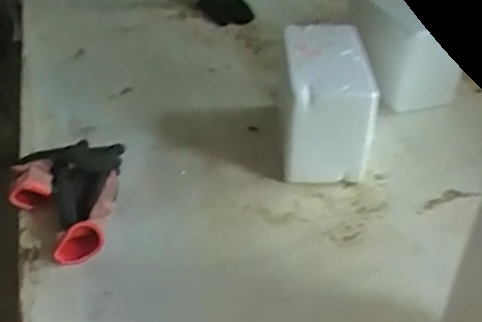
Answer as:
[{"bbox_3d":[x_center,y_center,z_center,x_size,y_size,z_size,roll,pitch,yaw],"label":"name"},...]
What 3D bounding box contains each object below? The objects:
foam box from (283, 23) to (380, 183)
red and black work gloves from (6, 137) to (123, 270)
[{"bbox_3d":[0.120,-0.080,0.869,0.114,0.156,0.183,1,39,-2],"label":"foam box"},{"bbox_3d":[-0.222,0.036,0.761,0.128,0.062,0.186,0,39,-3],"label":"red and black work gloves"}]

